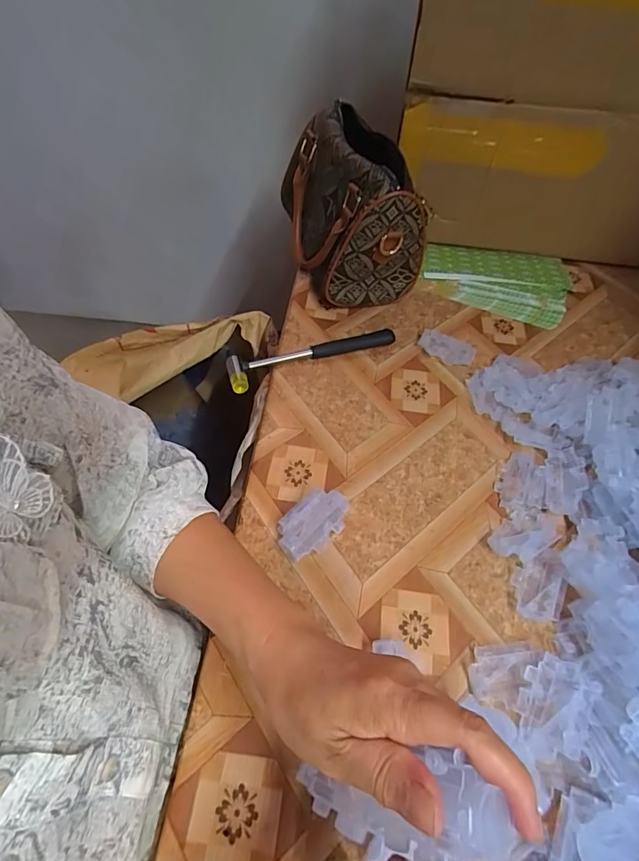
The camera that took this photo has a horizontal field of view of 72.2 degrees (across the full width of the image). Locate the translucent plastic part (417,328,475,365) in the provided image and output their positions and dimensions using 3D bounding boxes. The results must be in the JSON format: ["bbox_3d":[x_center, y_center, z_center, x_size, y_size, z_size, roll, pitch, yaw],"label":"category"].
[{"bbox_3d":[0.161,-0.104,0.554,0.069,0.007,0.041,24,56,13],"label":"translucent plastic part"}]

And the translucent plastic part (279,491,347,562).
[{"bbox_3d":[-0.004,0.084,0.397,0.068,0.031,0.039,-34,63,-25],"label":"translucent plastic part"}]

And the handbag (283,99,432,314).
[{"bbox_3d":[0.036,-0.288,0.581,0.125,0.163,0.220,-19,58,-17],"label":"handbag"}]

